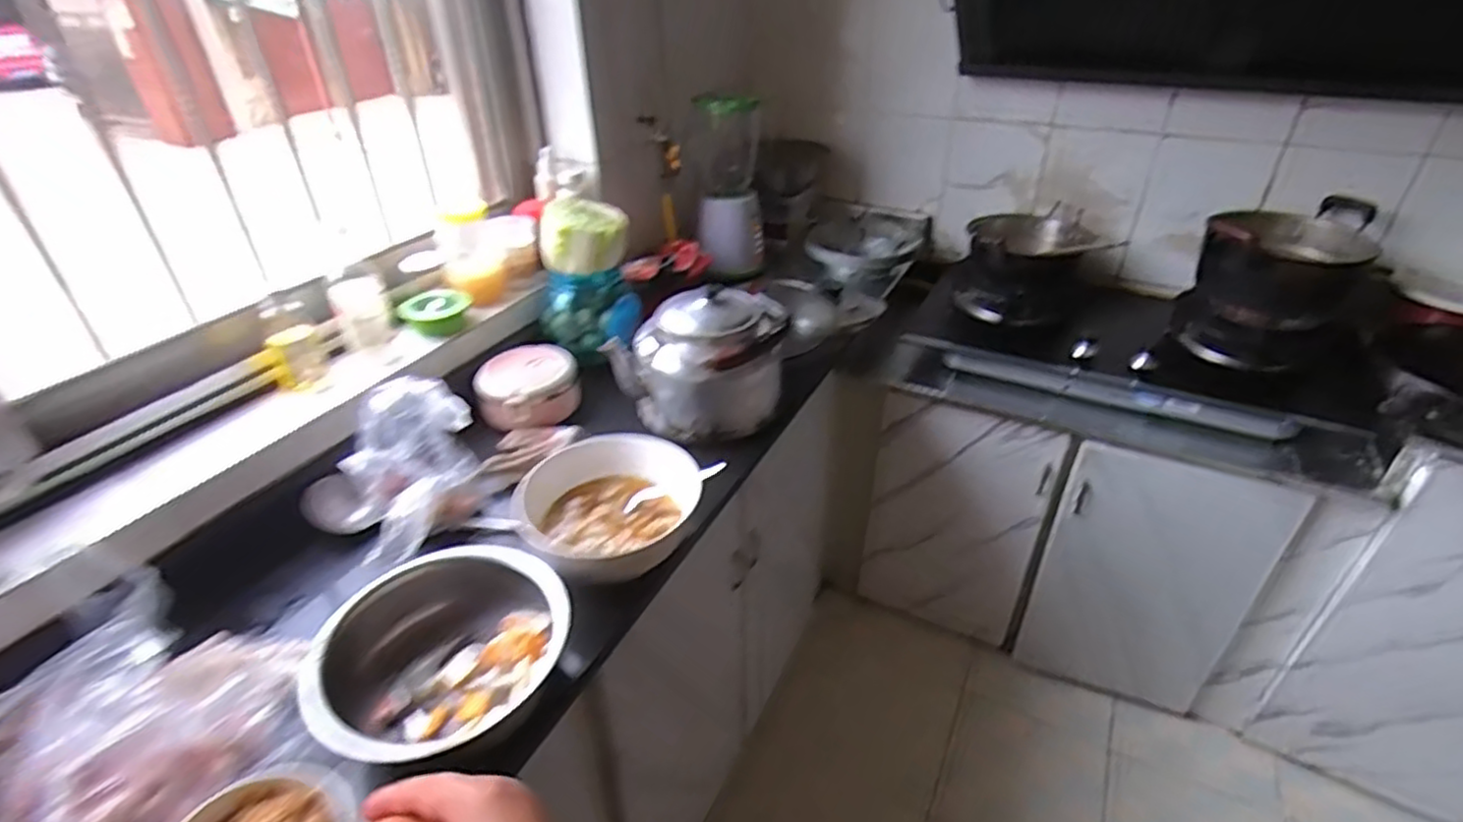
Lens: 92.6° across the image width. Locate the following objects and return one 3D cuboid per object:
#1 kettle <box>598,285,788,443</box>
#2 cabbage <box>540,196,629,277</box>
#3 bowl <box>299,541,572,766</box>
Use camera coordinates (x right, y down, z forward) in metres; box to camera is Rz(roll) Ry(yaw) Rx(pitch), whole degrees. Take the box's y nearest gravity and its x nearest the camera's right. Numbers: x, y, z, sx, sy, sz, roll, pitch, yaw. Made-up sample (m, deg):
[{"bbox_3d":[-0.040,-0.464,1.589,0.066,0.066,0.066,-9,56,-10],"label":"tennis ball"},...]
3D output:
[{"bbox_3d":[-0.033,-0.074,1.034,0.223,0.170,0.191,10,35,18],"label":"kettle"},{"bbox_3d":[-0.237,-0.280,1.119,0.137,0.088,0.138,-10,33,-11],"label":"cabbage"},{"bbox_3d":[-0.278,0.232,0.688,0.219,0.079,0.192,-7,33,-6],"label":"bowl"}]

